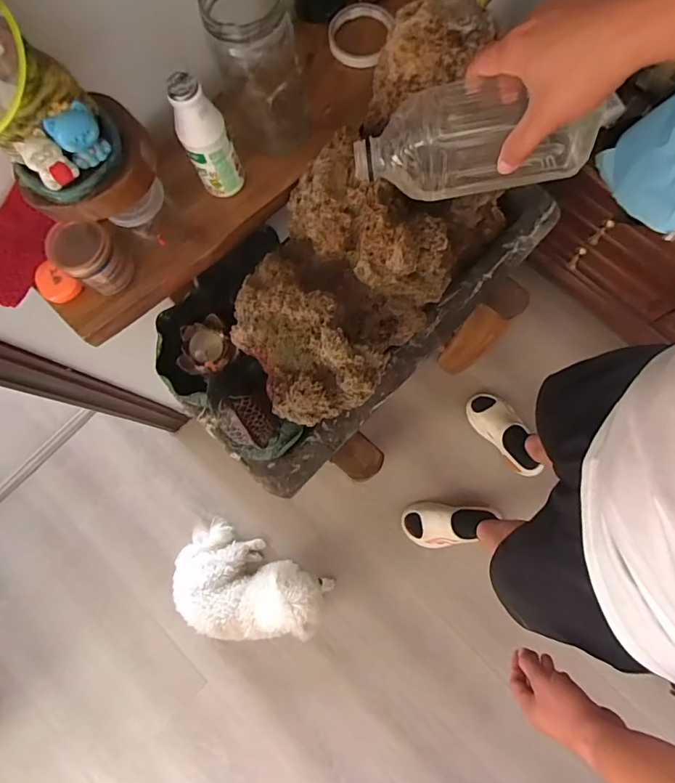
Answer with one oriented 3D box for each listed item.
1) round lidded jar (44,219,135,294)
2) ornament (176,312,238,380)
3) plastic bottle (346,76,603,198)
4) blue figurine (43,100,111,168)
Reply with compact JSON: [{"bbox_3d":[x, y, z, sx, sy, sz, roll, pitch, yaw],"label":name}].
[{"bbox_3d":[-0.278,-0.149,0.502,0.063,0.064,0.058,0,79,2],"label":"round lidded jar"},{"bbox_3d":[-0.205,-0.068,0.686,0.085,0.036,0.089,0,79,2],"label":"ornament"},{"bbox_3d":[0.128,-0.243,0.437,0.216,0.062,0.088,0,77,3],"label":"plastic bottle"},{"bbox_3d":[-0.218,-0.216,0.380,0.036,0.038,0.020,-35,79,-5],"label":"blue figurine"}]

